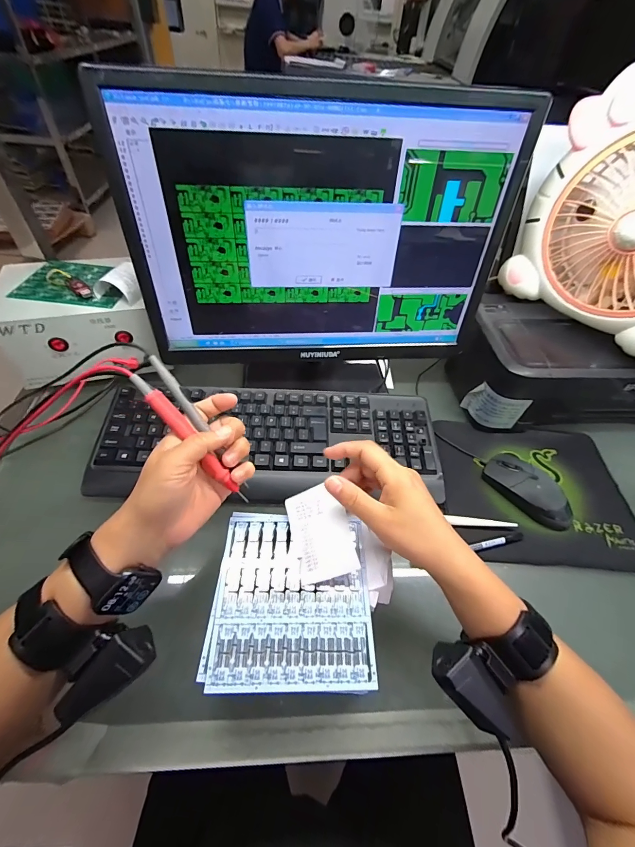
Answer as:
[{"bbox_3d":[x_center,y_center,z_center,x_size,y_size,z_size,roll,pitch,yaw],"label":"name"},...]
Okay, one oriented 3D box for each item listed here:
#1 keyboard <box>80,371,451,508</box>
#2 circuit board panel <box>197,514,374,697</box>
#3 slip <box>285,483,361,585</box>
[{"bbox_3d":[-0.059,0.025,0.473,0.440,0.046,0.167,2,58,-4],"label":"keyboard"},{"bbox_3d":[-0.021,0.148,0.305,0.134,0.007,0.137,4,50,-3],"label":"circuit board panel"},{"bbox_3d":[0.002,0.101,0.324,0.057,0.005,0.082,-21,62,10],"label":"slip"}]

